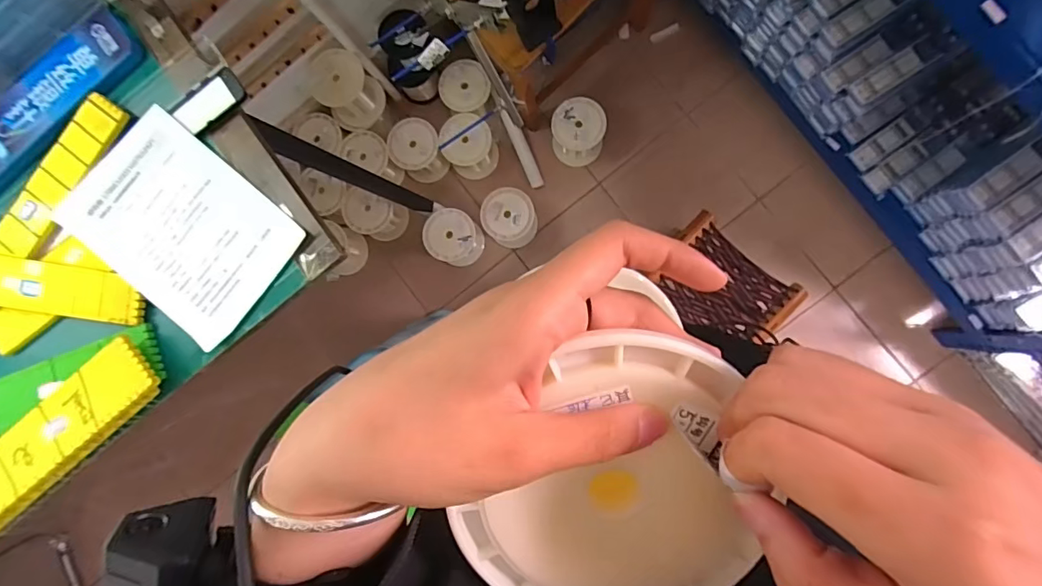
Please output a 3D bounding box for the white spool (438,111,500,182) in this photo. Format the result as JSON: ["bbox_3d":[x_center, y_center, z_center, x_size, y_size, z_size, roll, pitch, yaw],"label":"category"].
[{"bbox_3d":[-0.136,-0.389,1.322,0.129,0.162,0.128,0,88,6],"label":"white spool"}]

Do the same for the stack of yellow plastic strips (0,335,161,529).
[{"bbox_3d":[-0.627,0.197,0.663,0.347,0.030,0.087,-38,86,8],"label":"stack of yellow plastic strips"}]

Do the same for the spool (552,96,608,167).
[{"bbox_3d":[0.149,-0.410,1.294,0.136,0.160,0.131,15,89,6],"label":"spool"}]

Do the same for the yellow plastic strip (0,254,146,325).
[{"bbox_3d":[-0.690,-0.013,0.682,0.354,0.016,0.072,7,89,6],"label":"yellow plastic strip"}]

